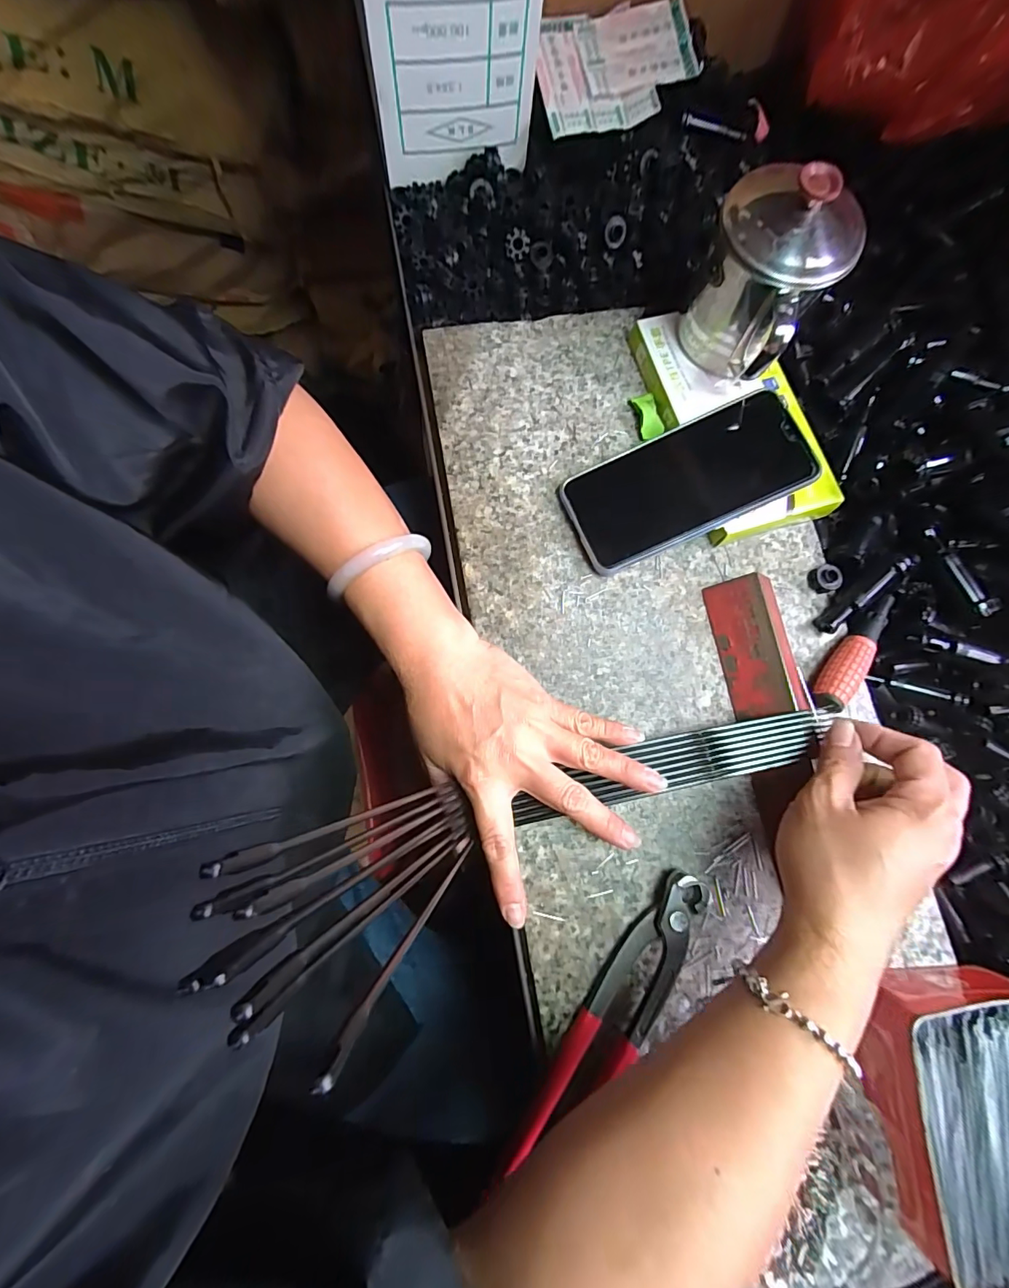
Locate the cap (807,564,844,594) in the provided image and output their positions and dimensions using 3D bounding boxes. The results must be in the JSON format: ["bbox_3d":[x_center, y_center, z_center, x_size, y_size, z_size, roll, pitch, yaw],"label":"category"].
[{"bbox_3d":[0.224,-0.045,0.332,0.019,0.012,0.019,1,79,-3],"label":"cap"}]

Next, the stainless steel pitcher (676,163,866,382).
[{"bbox_3d":[0.157,-0.223,0.297,0.079,0.091,0.081,32,79,3],"label":"stainless steel pitcher"}]

